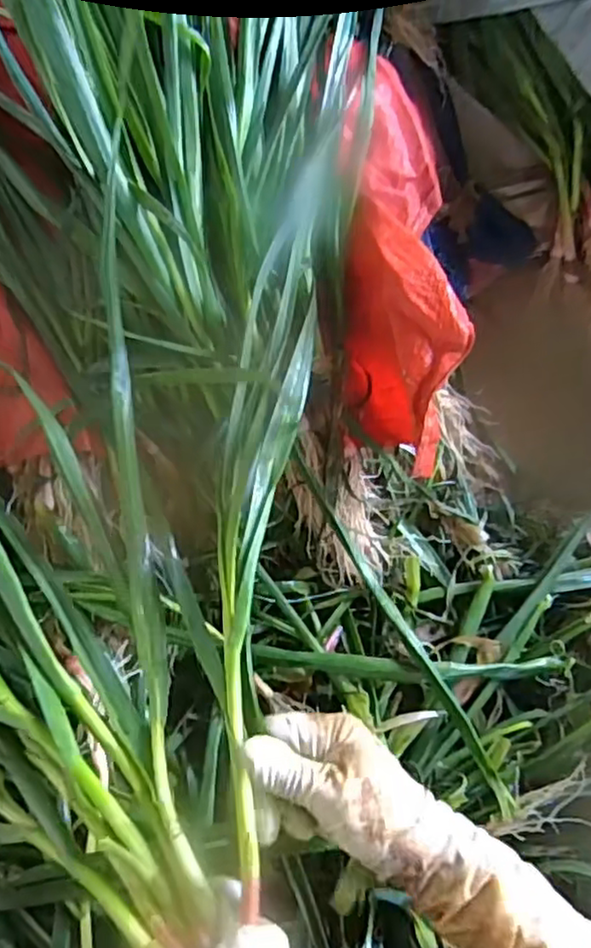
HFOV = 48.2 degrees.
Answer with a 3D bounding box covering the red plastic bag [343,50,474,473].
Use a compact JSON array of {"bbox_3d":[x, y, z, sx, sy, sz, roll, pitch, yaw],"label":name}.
[{"bbox_3d":[0.081,-0.174,0.528,0.087,0.137,0.361,2,64,0],"label":"red plastic bag"}]

